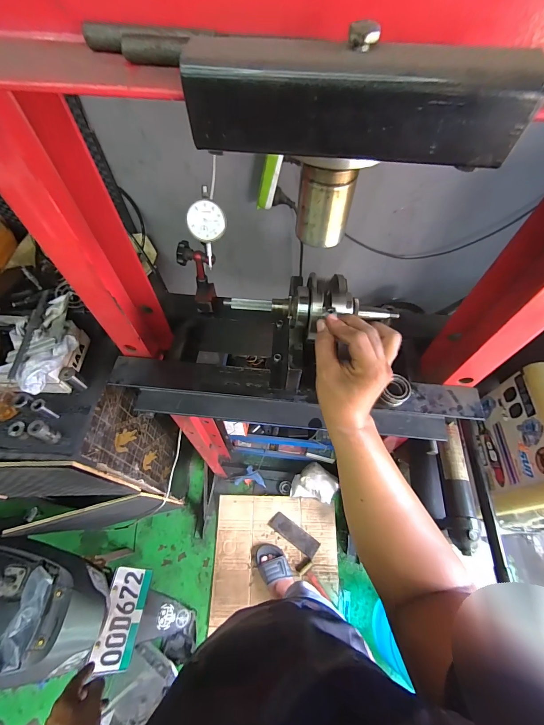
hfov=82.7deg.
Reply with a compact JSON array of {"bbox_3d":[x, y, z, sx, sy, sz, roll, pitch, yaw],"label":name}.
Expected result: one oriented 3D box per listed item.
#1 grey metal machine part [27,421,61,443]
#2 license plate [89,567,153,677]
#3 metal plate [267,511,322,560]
[{"bbox_3d":[-0.424,0.130,0.576,0.030,0.058,0.025,19,61,10],"label":"grey metal machine part"},{"bbox_3d":[-0.424,0.723,0.881,0.019,0.127,0.228,-20,49,27],"label":"license plate"},{"bbox_3d":[0.094,0.728,1.311,0.217,0.010,0.070,30,71,22],"label":"metal plate"}]

